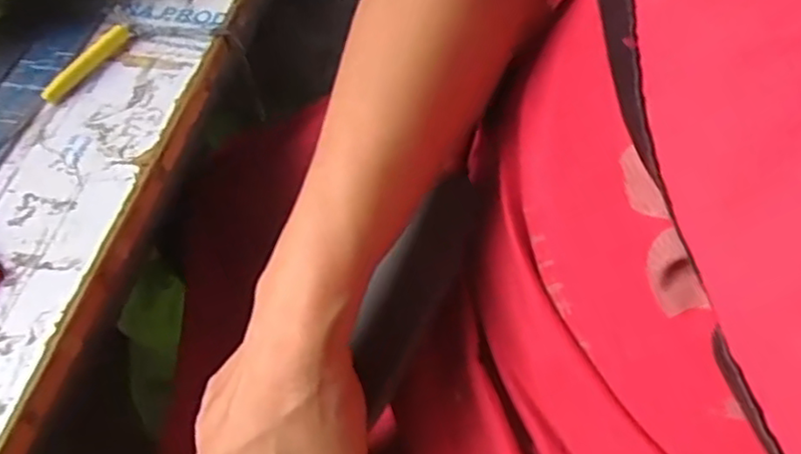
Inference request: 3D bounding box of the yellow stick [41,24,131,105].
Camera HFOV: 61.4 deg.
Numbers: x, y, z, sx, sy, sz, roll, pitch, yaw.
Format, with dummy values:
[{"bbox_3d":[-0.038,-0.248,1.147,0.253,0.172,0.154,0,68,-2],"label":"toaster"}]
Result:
[{"bbox_3d":[-0.207,-0.110,0.446,0.011,0.014,0.073,23,58,17],"label":"yellow stick"}]

